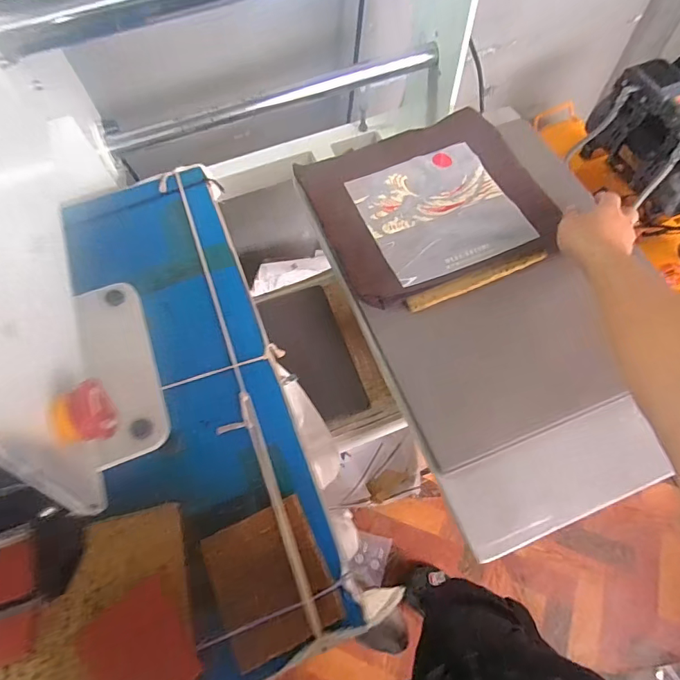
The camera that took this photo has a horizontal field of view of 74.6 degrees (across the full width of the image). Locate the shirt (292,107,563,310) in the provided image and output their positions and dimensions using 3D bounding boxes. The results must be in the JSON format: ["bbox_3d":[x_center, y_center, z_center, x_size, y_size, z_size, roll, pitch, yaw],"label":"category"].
[{"bbox_3d":[0.127,-0.207,0.654,0.323,0.032,0.313,-21,65,-8],"label":"shirt"}]

